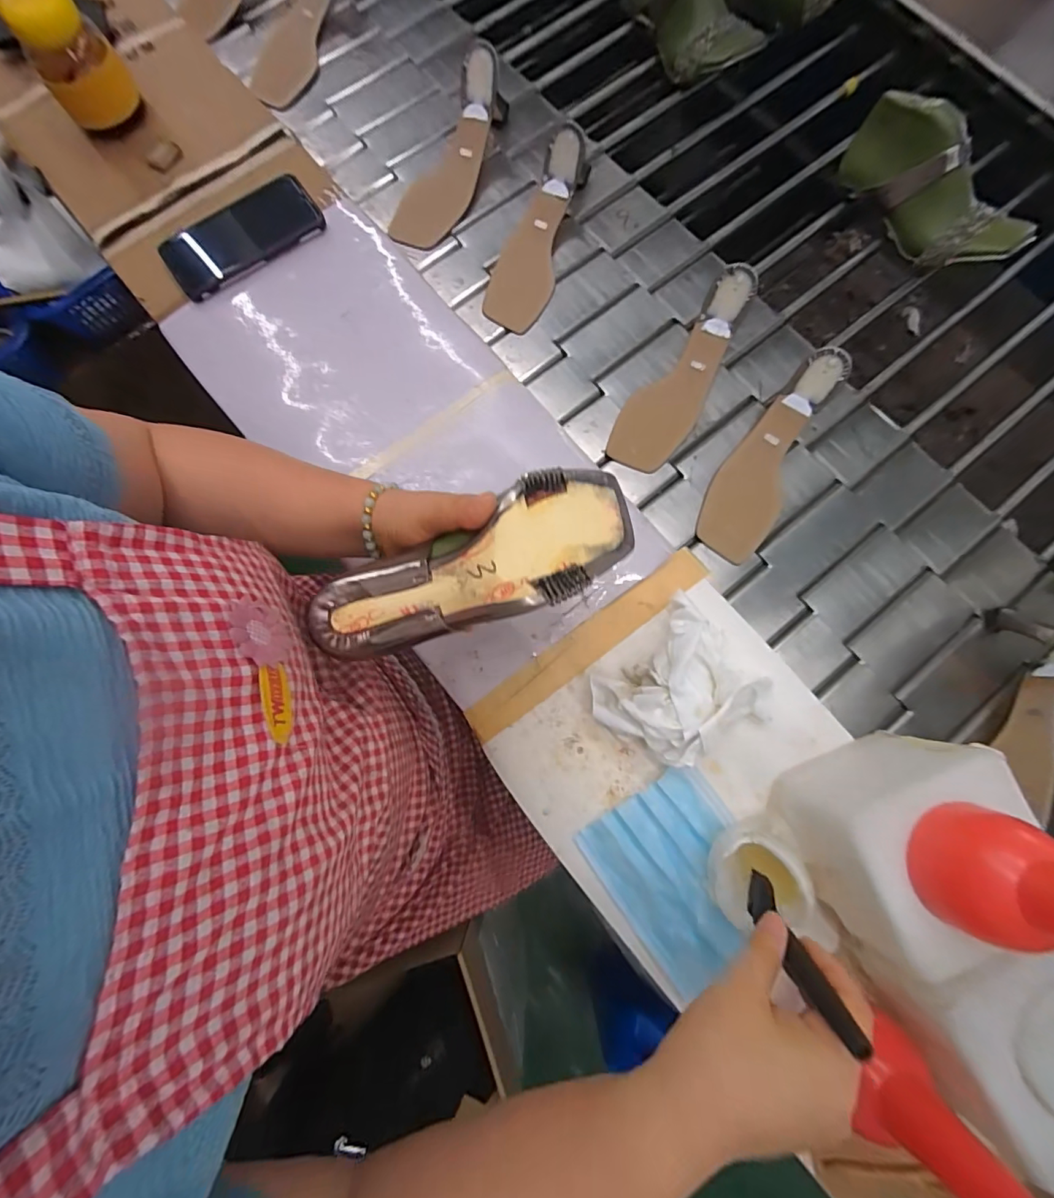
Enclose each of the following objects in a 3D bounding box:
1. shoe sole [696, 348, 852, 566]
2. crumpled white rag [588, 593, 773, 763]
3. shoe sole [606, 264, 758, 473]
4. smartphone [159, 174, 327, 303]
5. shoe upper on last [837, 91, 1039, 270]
[{"bbox_3d":[0.250,-0.146,0.499,0.071,0.041,0.216,26,103,7],"label":"shoe sole"},{"bbox_3d":[0.128,0.078,0.394,0.126,0.054,0.121,-41,83,-6],"label":"crumpled white rag"},{"bbox_3d":[0.164,-0.235,0.508,0.069,0.039,0.213,33,100,9],"label":"shoe sole"},{"bbox_3d":[-0.303,-0.384,0.513,0.165,0.011,0.076,-30,89,0],"label":"smartphone"},{"bbox_3d":[0.453,-0.457,0.536,0.070,0.083,0.220,-36,84,-8],"label":"shoe upper on last"}]

